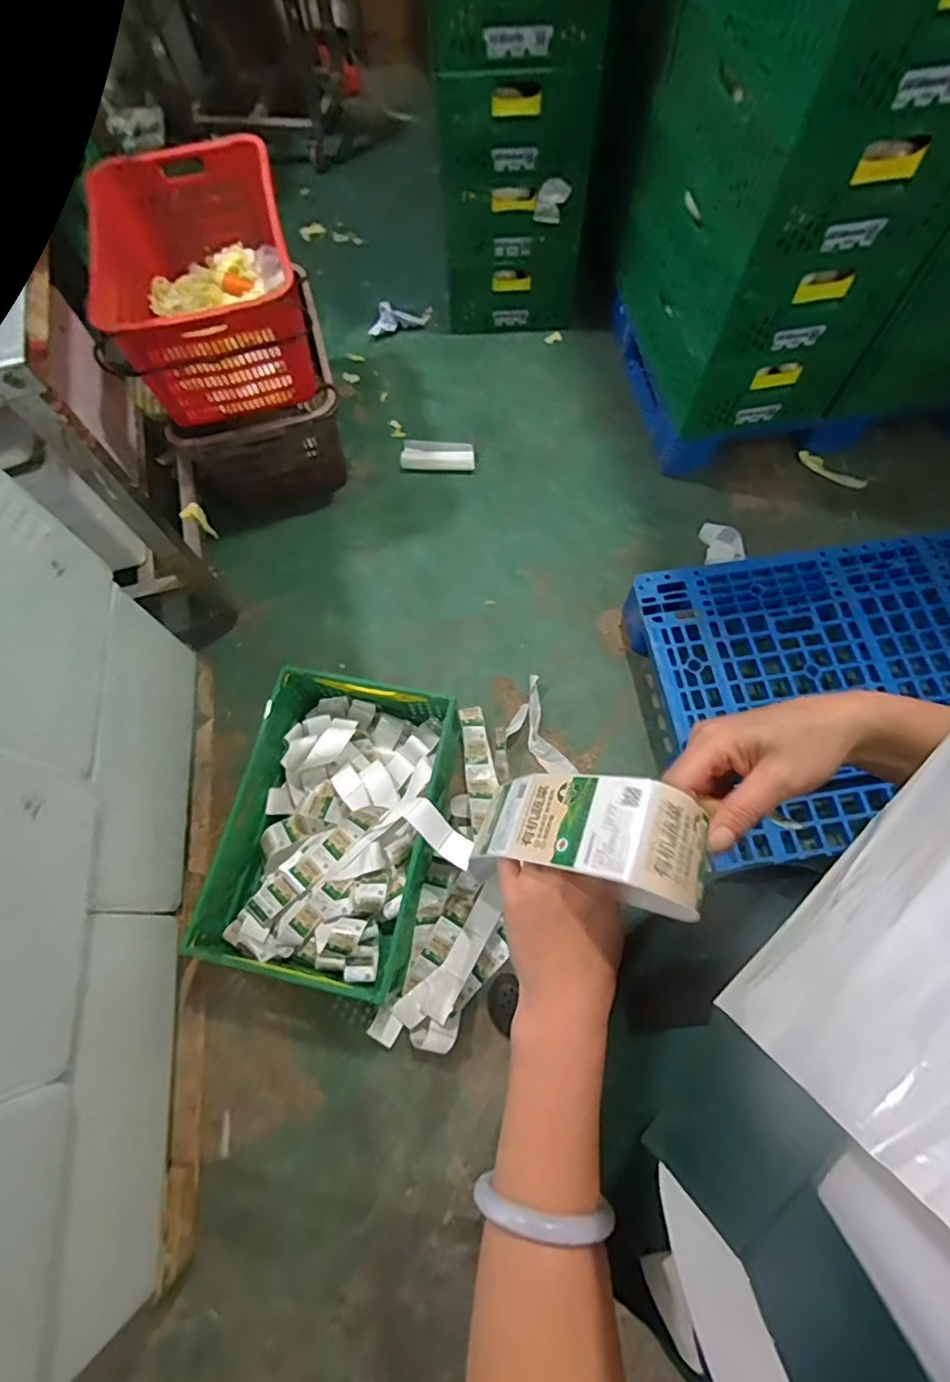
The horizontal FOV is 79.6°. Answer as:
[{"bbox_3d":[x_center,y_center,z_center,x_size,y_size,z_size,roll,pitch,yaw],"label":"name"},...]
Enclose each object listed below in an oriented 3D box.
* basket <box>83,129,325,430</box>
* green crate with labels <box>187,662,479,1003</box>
[{"bbox_3d":[-0.651,-0.992,1.402,0.434,0.261,0.581,-14,68,-3],"label":"basket"},{"bbox_3d":[-0.279,0.284,1.212,0.453,0.204,0.592,11,69,7],"label":"green crate with labels"}]

